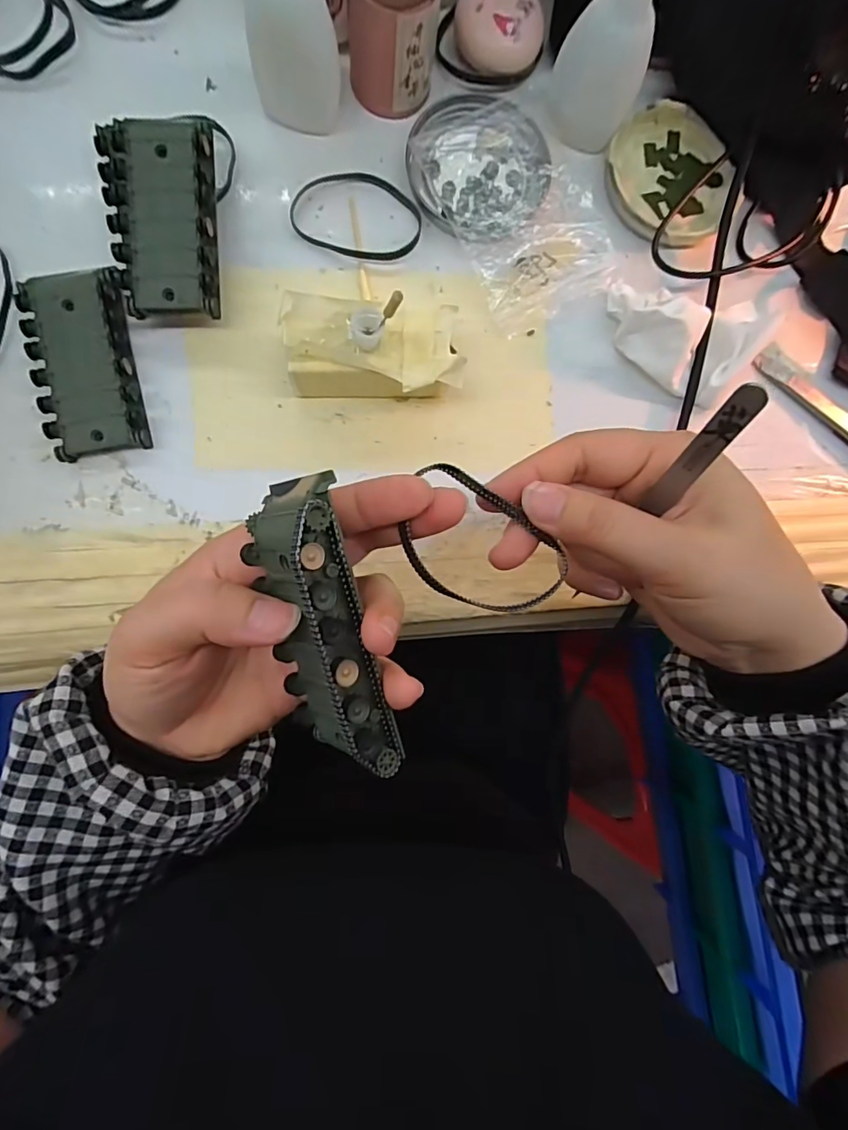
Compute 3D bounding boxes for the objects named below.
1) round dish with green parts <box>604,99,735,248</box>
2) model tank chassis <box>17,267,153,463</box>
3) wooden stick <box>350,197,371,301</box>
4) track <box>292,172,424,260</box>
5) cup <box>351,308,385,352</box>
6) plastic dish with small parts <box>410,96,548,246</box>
[{"bbox_3d":[0.141,-0.224,0.289,0.073,0.016,0.085,26,85,-4],"label":"round dish with green parts"},{"bbox_3d":[-0.168,-0.100,0.250,0.046,0.016,0.087,-10,88,-6],"label":"model tank chassis"},{"bbox_3d":[-0.035,-0.173,0.273,0.004,0.004,0.060,-8,88,-6],"label":"wooden stick"},{"bbox_3d":[-0.036,-0.193,0.275,0.070,0.004,0.048,14,86,-5],"label":"track"},{"bbox_3d":[-0.026,-0.111,0.233,0.013,0.016,0.015,19,84,-3],"label":"cup"},{"bbox_3d":[0.031,-0.221,0.277,0.073,0.010,0.083,-34,91,-7],"label":"plastic dish with small parts"}]

